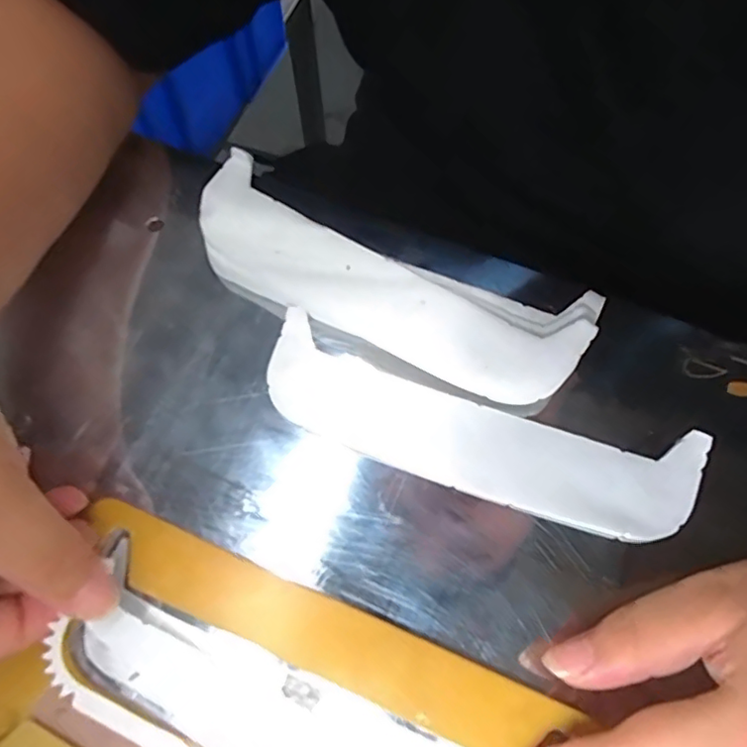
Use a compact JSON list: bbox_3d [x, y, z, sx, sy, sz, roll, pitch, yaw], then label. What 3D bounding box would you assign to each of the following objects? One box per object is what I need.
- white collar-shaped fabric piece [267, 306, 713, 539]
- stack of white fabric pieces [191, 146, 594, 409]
[{"bbox_3d":[0.043,0.025,0.267,0.196,0.007,0.052,18,68,9],"label":"white collar-shaped fabric piece"},{"bbox_3d":[0.004,-0.044,0.287,0.194,0.024,0.061,26,69,12],"label":"stack of white fabric pieces"}]

